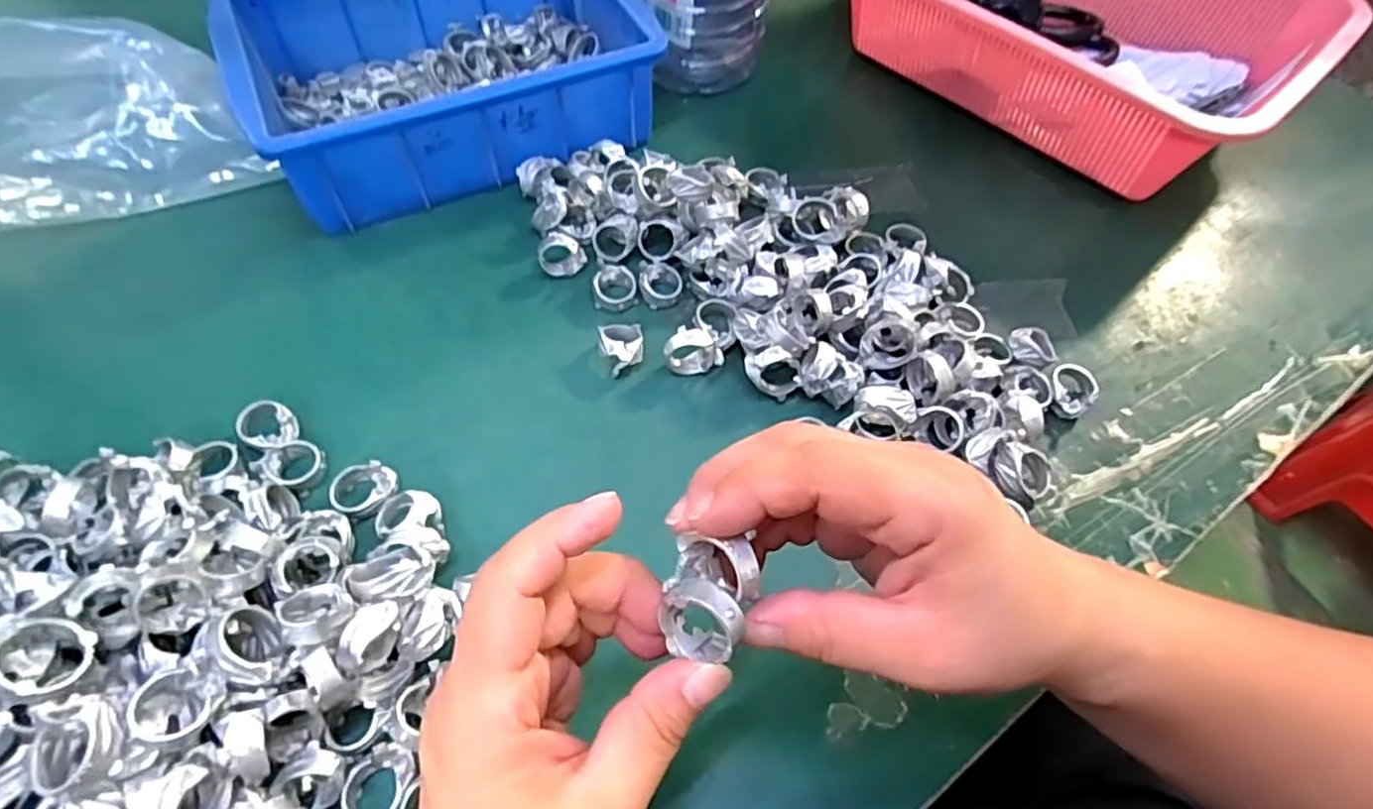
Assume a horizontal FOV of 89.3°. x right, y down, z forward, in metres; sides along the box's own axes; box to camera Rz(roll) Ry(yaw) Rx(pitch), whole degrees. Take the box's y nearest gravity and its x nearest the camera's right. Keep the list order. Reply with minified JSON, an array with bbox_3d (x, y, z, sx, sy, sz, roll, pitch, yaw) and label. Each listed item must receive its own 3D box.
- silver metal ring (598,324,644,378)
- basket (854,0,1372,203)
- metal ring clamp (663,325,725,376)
[{"bbox_3d":[-0.035,-0.031,0.372,0.023,0.017,0.028,-2,58,-3],"label":"silver metal ring"},{"bbox_3d":[0.270,-0.268,0.491,0.204,0.088,0.289,-39,67,-22],"label":"basket"},{"bbox_3d":[0.004,-0.028,0.369,0.031,0.022,0.017,4,58,0],"label":"metal ring clamp"}]

